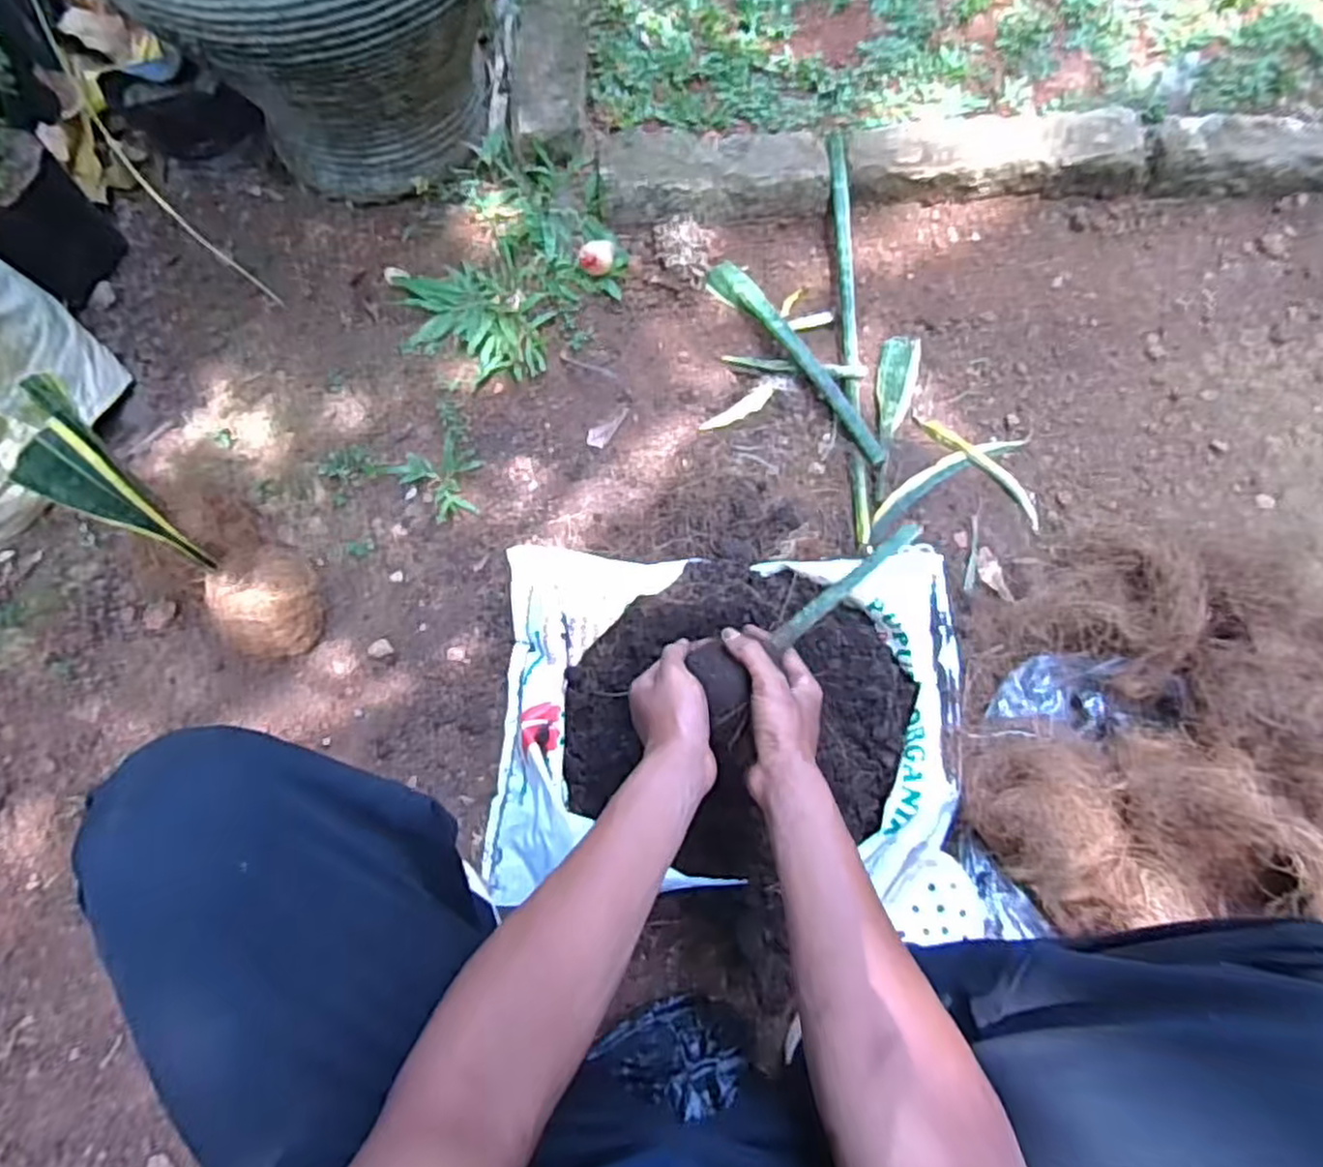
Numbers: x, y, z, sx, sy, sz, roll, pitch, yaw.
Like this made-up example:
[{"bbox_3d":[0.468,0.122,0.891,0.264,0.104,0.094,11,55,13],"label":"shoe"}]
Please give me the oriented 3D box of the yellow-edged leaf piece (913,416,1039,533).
[{"bbox_3d":[0.354,-0.129,0.835,0.025,0.017,0.175,-42,76,-11],"label":"yellow-edged leaf piece"}]

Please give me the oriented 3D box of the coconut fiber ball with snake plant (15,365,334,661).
[{"bbox_3d":[-0.432,-0.047,0.677,0.097,0.313,0.093,-45,43,-11],"label":"coconut fiber ball with snake plant"}]

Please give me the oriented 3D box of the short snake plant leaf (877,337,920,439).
[{"bbox_3d":[0.271,-0.228,0.864,0.043,0.013,0.127,10,72,3],"label":"short snake plant leaf"}]

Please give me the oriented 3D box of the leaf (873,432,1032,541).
[{"bbox_3d":[0.317,-0.120,0.838,0.223,0.023,0.037,-32,75,-10],"label":"leaf"}]

